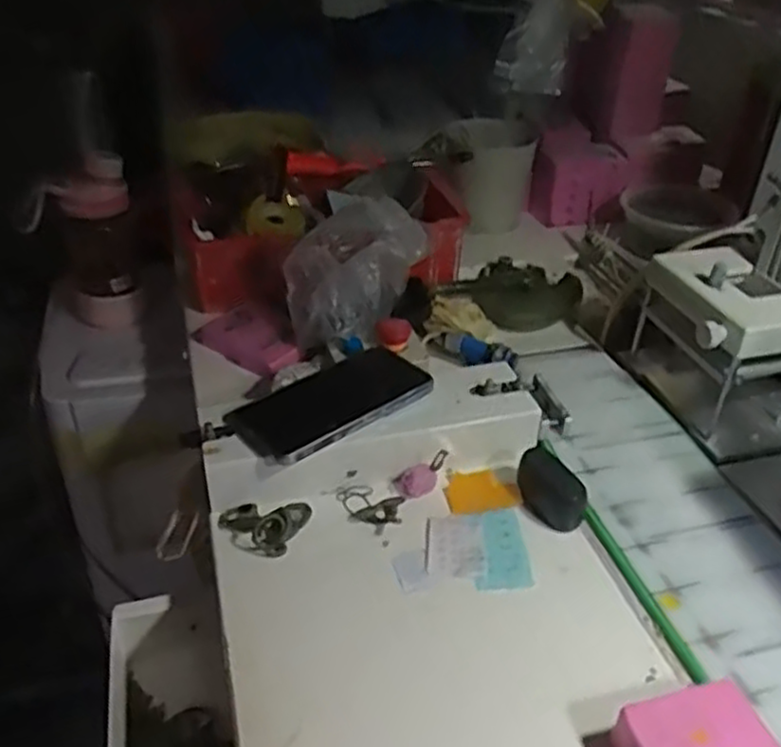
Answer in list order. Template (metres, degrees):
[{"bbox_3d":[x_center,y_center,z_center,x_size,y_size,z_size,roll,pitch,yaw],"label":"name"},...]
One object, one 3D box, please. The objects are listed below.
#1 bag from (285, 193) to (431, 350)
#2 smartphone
[{"bbox_3d":[-0.030,-0.090,0.668,0.123,0.125,0.083,-6,37,-6],"label":"bag"},{"bbox_3d":[-0.042,0.018,0.576,0.150,0.015,0.078,-27,39,-30],"label":"smartphone"}]

